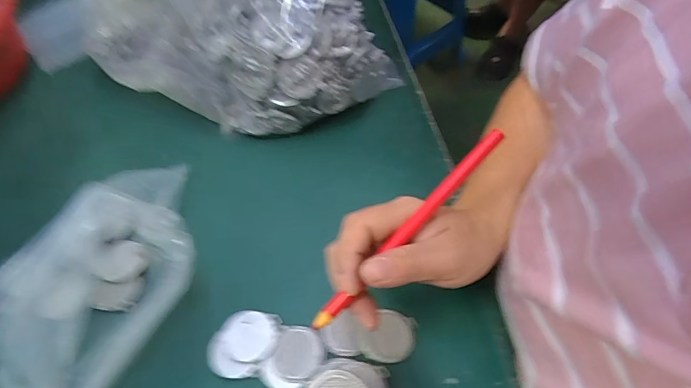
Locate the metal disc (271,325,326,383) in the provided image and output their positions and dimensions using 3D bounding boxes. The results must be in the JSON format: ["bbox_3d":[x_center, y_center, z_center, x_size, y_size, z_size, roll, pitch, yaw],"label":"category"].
[{"bbox_3d":[-0.037,0.126,0.321,0.039,0.004,0.040,-1,59,2],"label":"metal disc"}]

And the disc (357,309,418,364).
[{"bbox_3d":[0.033,0.114,0.326,0.044,0.006,0.039,13,61,11],"label":"disc"}]

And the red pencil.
[{"bbox_3d":[0.037,0.022,0.243,0.155,0.008,0.009,-46,66,0],"label":"red pencil"}]

